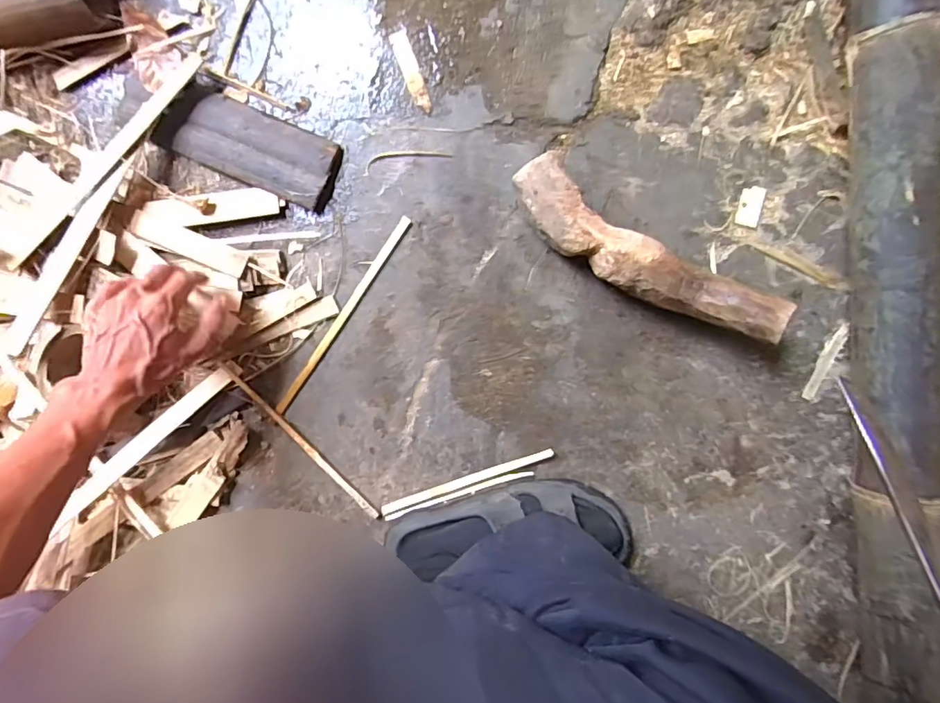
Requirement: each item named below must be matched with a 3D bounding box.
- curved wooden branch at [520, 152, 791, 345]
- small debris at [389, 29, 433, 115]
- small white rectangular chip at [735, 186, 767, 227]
[{"bbox_3d":[0.167,-0.091,0.491,0.282,0.055,0.070,33,89,7],"label":"curved wooden branch"},{"bbox_3d":[-0.061,-0.293,0.531,0.018,0.007,0.085,-20,93,2],"label":"small debris"},{"bbox_3d":[0.296,-0.153,0.533,0.024,0.004,0.041,14,98,9],"label":"small white rectangular chip"}]

